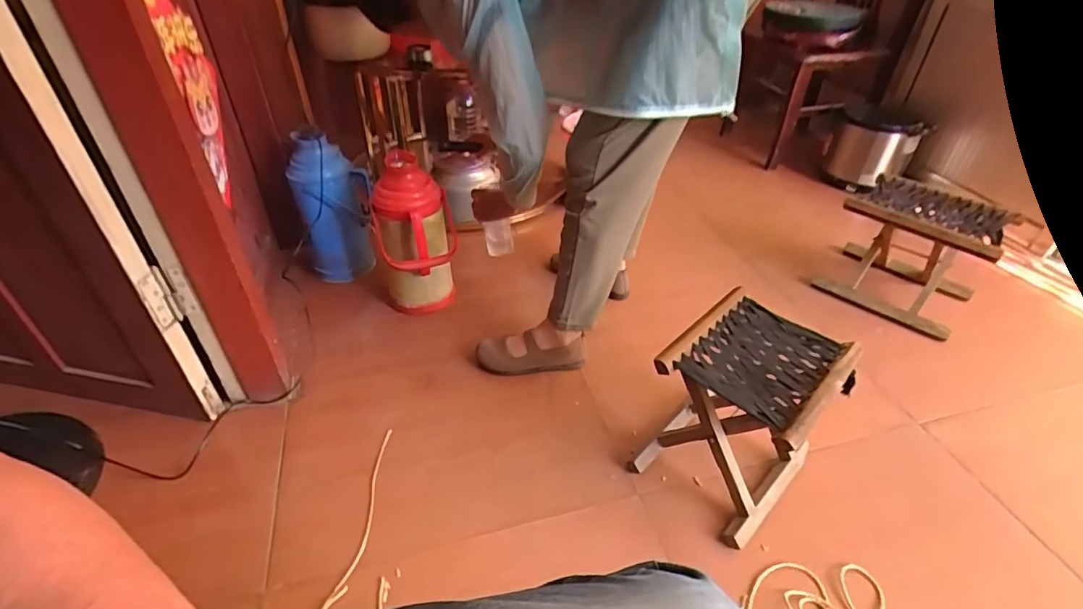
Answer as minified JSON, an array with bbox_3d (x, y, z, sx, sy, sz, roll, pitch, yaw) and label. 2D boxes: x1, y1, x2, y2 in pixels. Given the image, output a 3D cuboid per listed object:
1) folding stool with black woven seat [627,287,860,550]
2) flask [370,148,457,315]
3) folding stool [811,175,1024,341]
[{"bbox_3d":[0.332,0.183,0.890,0.221,0.262,0.272,32,49,33],"label":"folding stool with black woven seat"},{"bbox_3d":[-0.282,-0.127,1.205,0.157,0.395,0.141,-14,41,-17],"label":"flask"},{"bbox_3d":[0.903,-0.128,1.301,0.310,0.248,0.248,31,48,32],"label":"folding stool"}]

